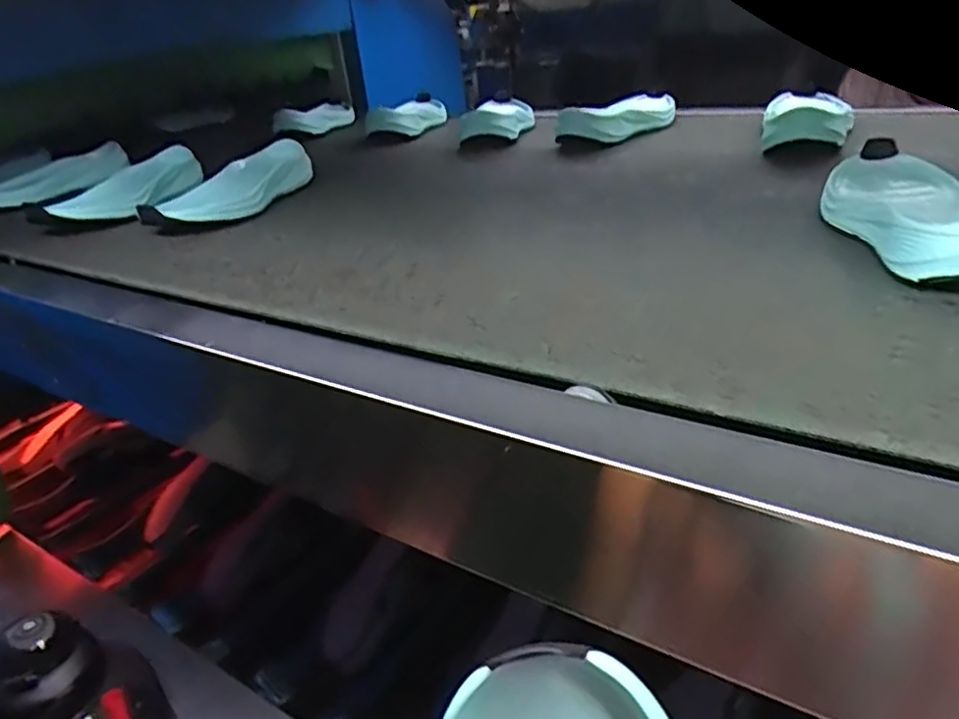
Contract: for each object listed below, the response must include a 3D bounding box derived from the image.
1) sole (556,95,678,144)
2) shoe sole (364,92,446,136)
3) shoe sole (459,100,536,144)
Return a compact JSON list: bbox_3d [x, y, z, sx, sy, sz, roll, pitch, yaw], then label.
[{"bbox_3d":[0.186,-0.306,0.860,0.073,0.049,0.227,14,33,35],"label":"sole"},{"bbox_3d":[-0.104,-0.380,1.067,0.088,0.048,0.236,-2,28,12],"label":"shoe sole"},{"bbox_3d":[0.034,-0.341,0.963,0.086,0.048,0.219,-1,28,14],"label":"shoe sole"}]

